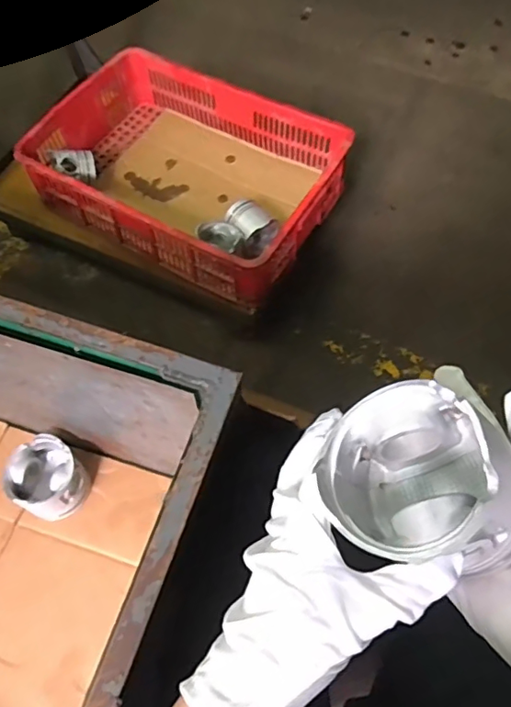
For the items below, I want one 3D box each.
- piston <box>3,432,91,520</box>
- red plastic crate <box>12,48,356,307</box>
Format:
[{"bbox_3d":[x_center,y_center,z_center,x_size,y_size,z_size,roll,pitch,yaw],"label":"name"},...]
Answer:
[{"bbox_3d":[-0.286,0.177,0.737,0.093,0.083,0.103,-33,68,-18],"label":"piston"},{"bbox_3d":[-0.148,-0.398,1.166,0.598,0.171,0.400,28,64,12],"label":"red plastic crate"}]

